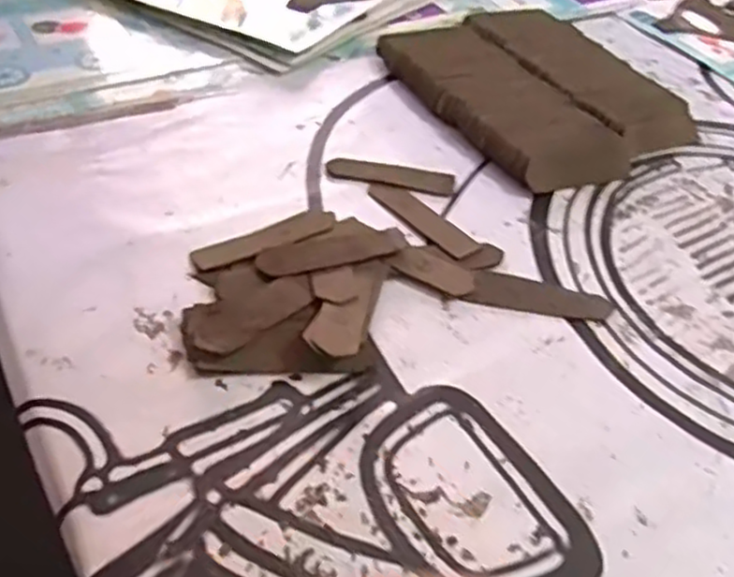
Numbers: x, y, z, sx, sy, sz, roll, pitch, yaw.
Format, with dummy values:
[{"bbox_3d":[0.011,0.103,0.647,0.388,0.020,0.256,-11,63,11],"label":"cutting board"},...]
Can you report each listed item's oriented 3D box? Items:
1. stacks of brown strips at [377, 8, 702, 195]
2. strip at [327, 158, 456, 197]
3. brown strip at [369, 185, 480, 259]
[{"bbox_3d":[0.152,-0.188,0.653,0.195,0.033,0.249,-21,53,-25],"label":"stacks of brown strips"},{"bbox_3d":[0.019,-0.091,0.565,0.100,0.004,0.030,10,46,2],"label":"strip"},{"bbox_3d":[0.042,-0.052,0.526,0.028,0.004,0.096,-31,57,-31],"label":"brown strip"}]

